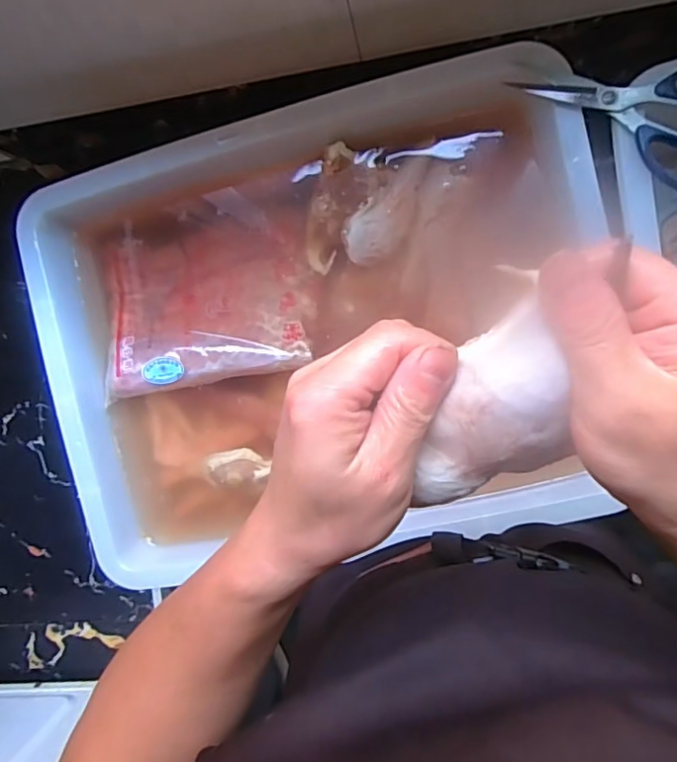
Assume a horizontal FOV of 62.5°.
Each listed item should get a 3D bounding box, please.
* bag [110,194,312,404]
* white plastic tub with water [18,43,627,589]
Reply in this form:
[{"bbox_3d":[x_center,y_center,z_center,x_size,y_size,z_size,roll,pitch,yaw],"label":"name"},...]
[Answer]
[{"bbox_3d":[-0.136,-0.083,0.554,0.207,0.038,0.170,-10,93,9],"label":"bag"},{"bbox_3d":[-0.018,-0.051,0.527,0.501,0.101,0.392,-12,93,9],"label":"white plastic tub with water"}]

